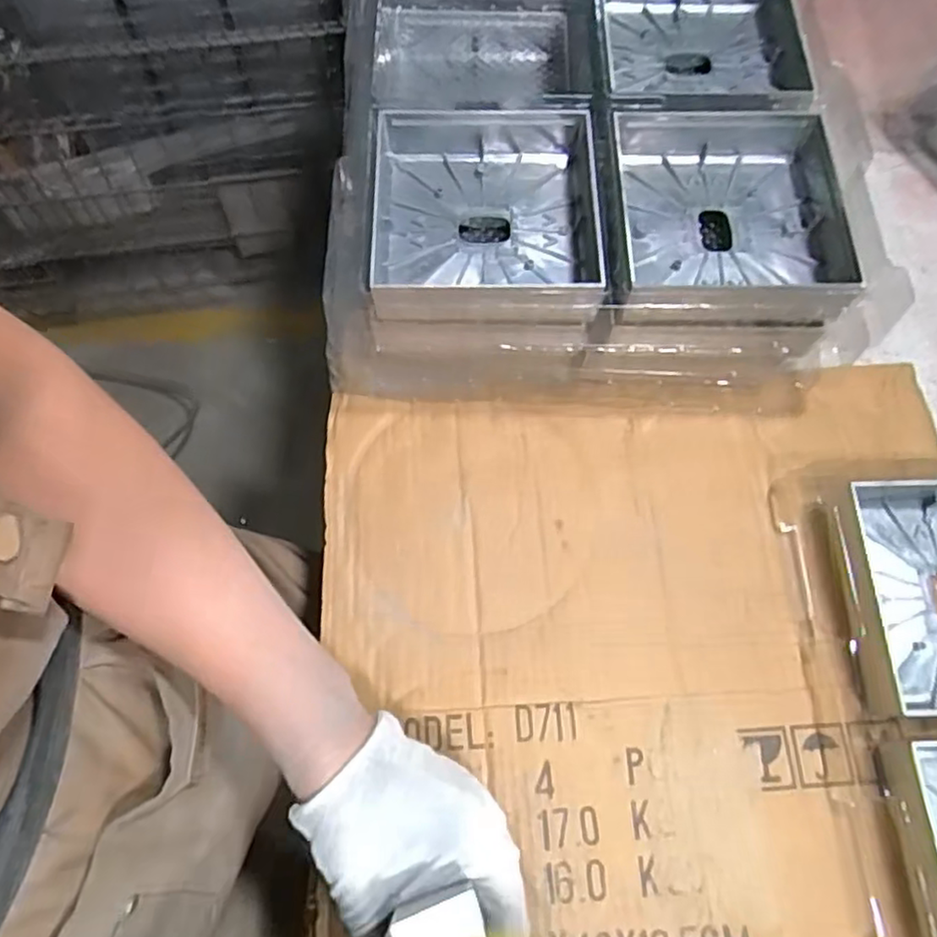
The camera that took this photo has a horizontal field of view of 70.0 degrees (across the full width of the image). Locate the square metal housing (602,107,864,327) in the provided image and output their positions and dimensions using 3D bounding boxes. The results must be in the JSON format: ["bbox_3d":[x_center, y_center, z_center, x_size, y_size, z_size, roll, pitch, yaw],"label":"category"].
[{"bbox_3d":[0.161,-0.157,0.420,0.153,0.045,0.149,2,69,-1],"label":"square metal housing"}]

